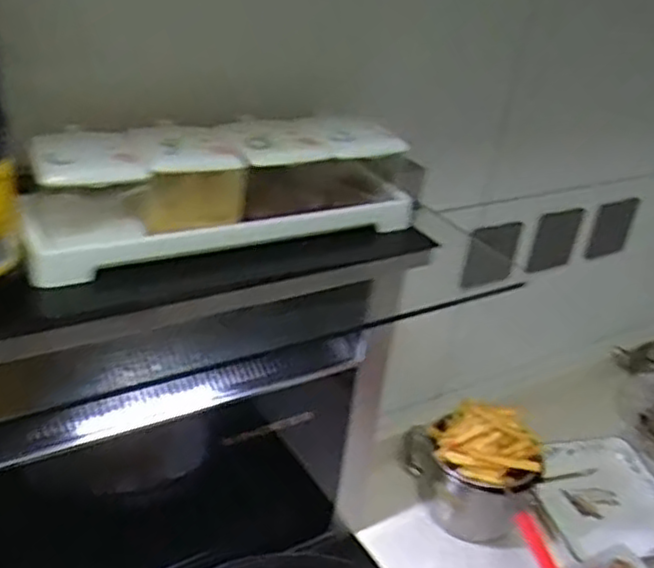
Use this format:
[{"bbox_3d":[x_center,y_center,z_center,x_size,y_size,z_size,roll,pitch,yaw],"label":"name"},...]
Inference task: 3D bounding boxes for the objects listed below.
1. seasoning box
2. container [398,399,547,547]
[{"bbox_3d":[-0.068,-0.078,0.576,0.323,0.076,0.090,-10,34,-28],"label":"seasoning box"},{"bbox_3d":[0.188,0.228,0.918,0.183,0.143,0.123,14,30,11],"label":"container"}]

